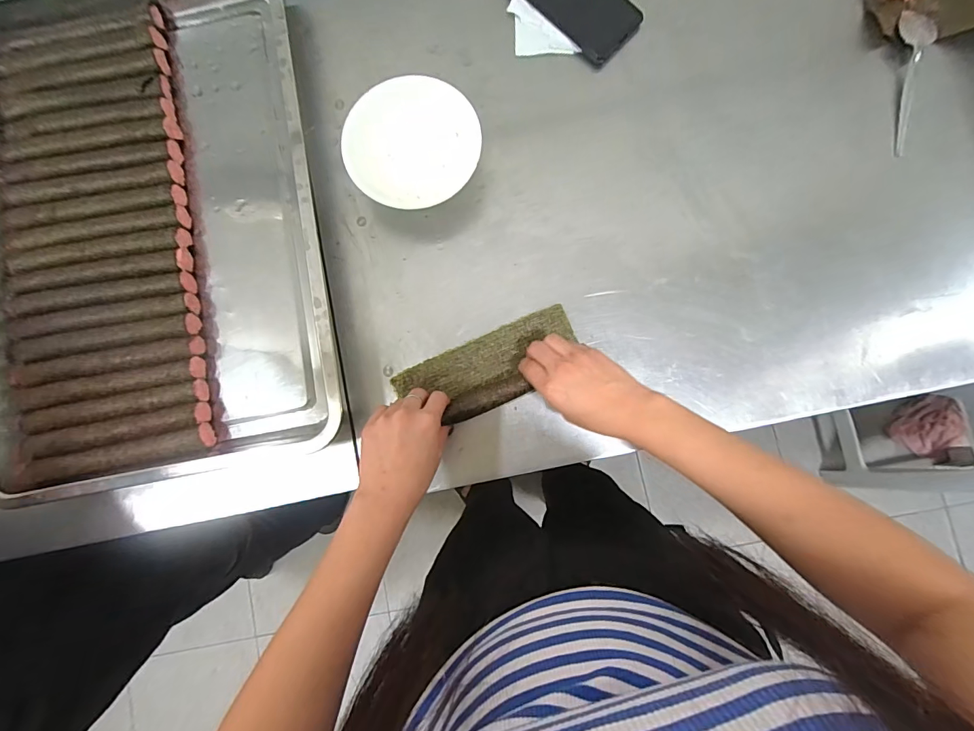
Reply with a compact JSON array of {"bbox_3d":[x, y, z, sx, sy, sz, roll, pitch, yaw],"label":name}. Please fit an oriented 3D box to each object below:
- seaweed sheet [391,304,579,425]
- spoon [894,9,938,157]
[{"bbox_3d":[0.004,0.002,0.452,0.196,0.035,0.079,-28,85,-2],"label":"seaweed sheet"},{"bbox_3d":[0.472,-0.316,0.468,0.031,0.020,0.165,3,85,3],"label":"spoon"}]

